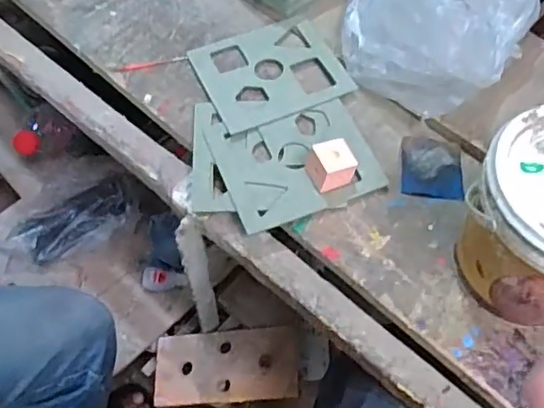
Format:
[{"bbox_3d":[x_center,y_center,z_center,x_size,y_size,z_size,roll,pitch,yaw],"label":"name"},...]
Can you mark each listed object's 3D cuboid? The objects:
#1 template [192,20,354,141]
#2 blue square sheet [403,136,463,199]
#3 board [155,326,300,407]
[{"bbox_3d":[-0.002,-0.132,0.576,0.134,0.004,0.119,-22,61,-11],"label":"template"},{"bbox_3d":[0.147,-0.035,0.528,0.054,0.006,0.067,7,62,1],"label":"blue square sheet"},{"bbox_3d":[-0.059,0.209,0.744,0.188,0.016,0.090,-8,57,11],"label":"board"}]

